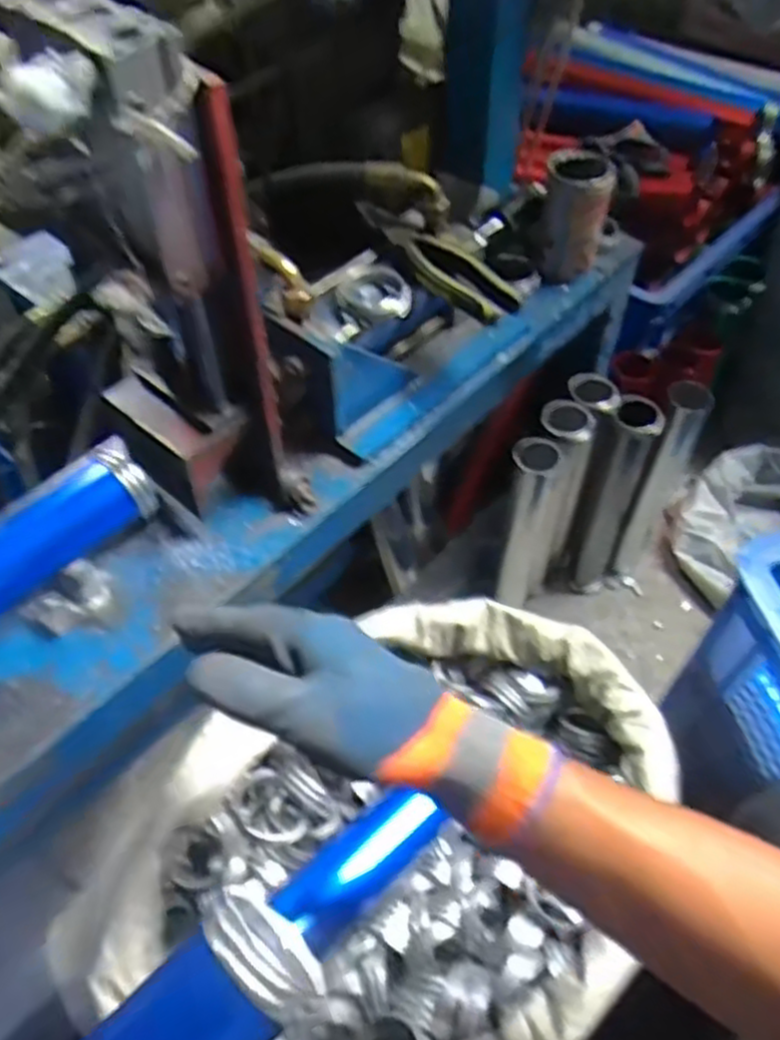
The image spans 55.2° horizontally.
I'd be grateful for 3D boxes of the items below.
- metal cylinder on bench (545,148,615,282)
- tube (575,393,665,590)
[{"bbox_3d":[0.186,-0.308,0.760,0.064,0.109,0.057,12,54,10],"label":"metal cylinder on bench"},{"bbox_3d":[0.285,-0.021,0.982,0.062,0.326,0.054,13,55,10],"label":"tube"}]

